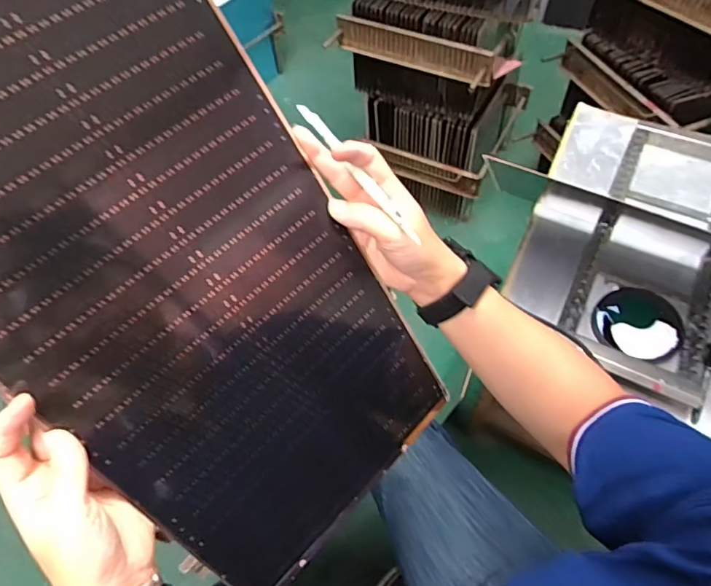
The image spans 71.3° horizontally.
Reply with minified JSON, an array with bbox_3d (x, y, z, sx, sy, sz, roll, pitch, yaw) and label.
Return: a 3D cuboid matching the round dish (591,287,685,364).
[{"bbox_3d":[0.435,0.044,0.762,0.135,0.013,0.125,-1,55,2],"label":"round dish"}]

